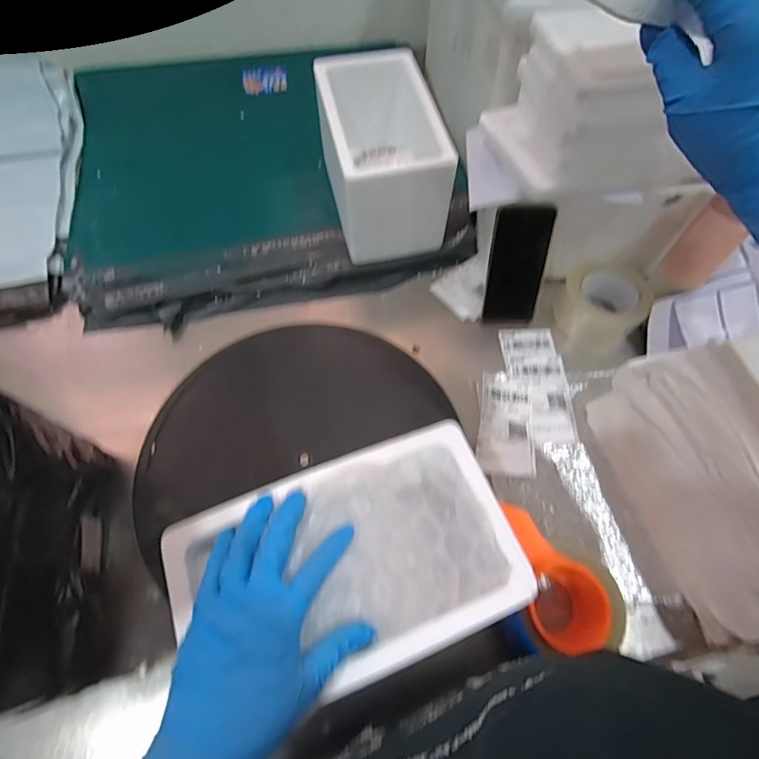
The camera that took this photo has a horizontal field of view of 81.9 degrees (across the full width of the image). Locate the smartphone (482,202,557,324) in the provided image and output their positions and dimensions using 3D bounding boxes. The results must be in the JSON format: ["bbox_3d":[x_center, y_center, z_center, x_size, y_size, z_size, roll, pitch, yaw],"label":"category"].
[{"bbox_3d":[0.187,-0.151,0.589,0.072,0.164,0.016,-1,35,-1],"label":"smartphone"}]

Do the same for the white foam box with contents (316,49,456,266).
[{"bbox_3d":[0.000,-0.334,0.672,0.146,0.179,0.258,-12,64,-7],"label":"white foam box with contents"}]

